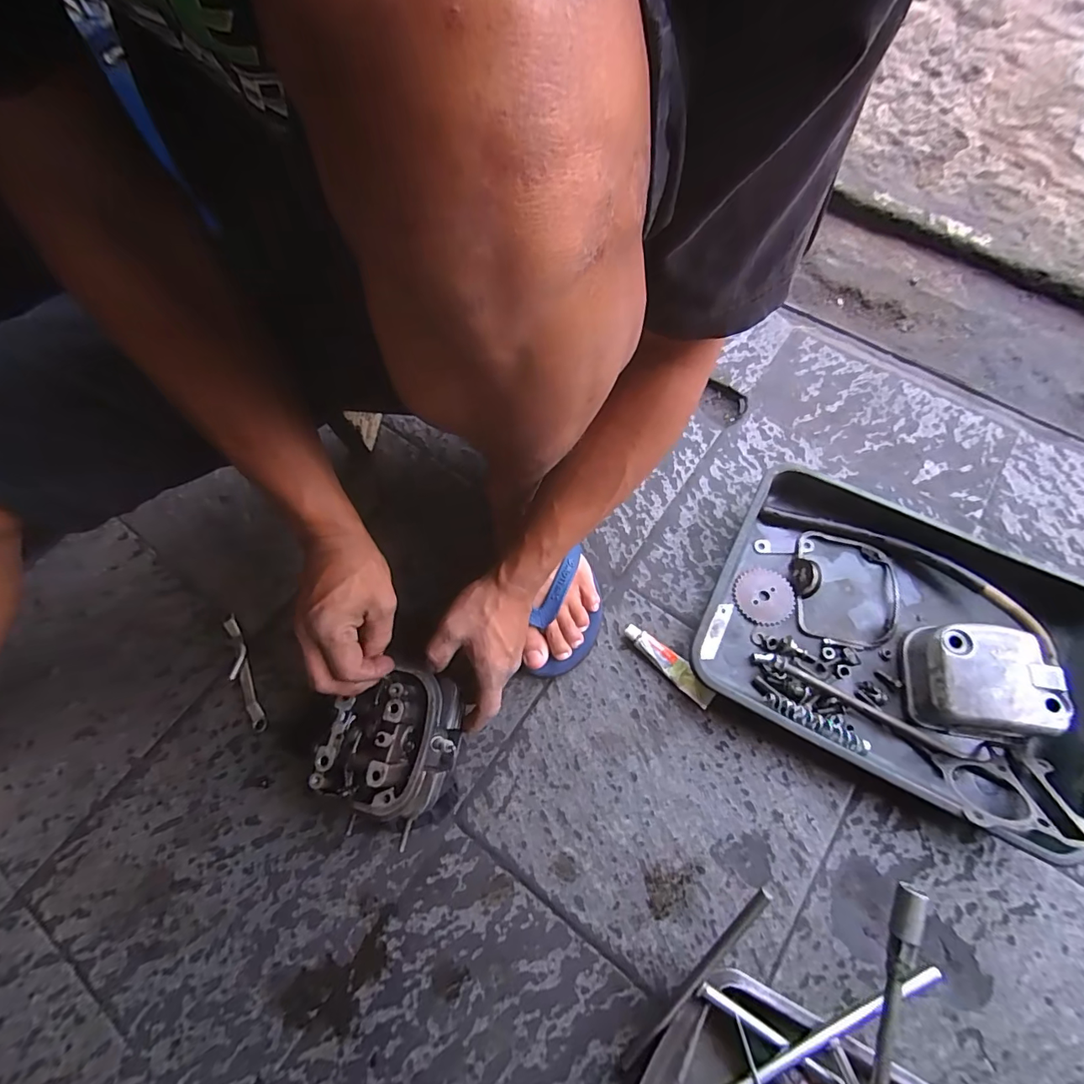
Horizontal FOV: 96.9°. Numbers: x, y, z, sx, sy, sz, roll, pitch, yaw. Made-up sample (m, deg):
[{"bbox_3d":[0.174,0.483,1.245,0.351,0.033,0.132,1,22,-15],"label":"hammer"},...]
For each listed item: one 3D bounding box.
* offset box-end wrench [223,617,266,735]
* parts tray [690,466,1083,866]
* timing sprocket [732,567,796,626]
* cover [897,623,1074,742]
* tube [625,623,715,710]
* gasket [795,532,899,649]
[{"bbox_3d":[-0.327,0.142,0.523,0.018,0.008,0.135,-27,69,-8],"label":"offset box-end wrench"},{"bbox_3d":[0.360,0.095,0.492,0.347,0.057,0.279,25,71,12],"label":"parts tray"},{"bbox_3d":[0.248,0.060,0.535,0.064,0.004,0.063,-1,68,2],"label":"timing sprocket"},{"bbox_3d":[0.428,0.136,0.471,0.116,0.056,0.103,5,68,5],"label":"cover"},{"bbox_3d":[0.135,0.128,0.510,0.108,0.017,0.026,41,75,17],"label":"tube"},{"bbox_3d":[0.339,0.053,0.531,0.108,0.008,0.126,12,69,7],"label":"gasket"}]

